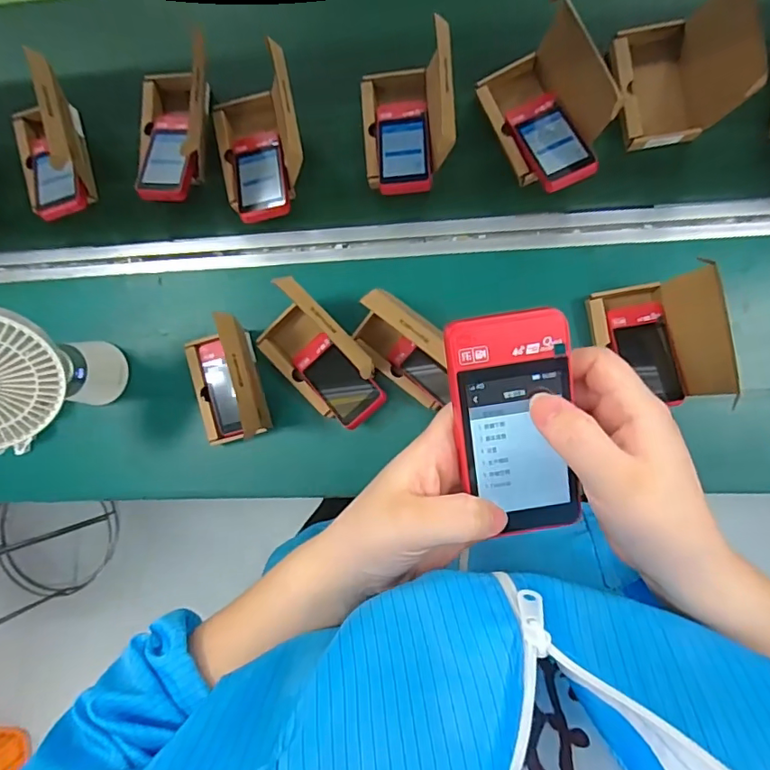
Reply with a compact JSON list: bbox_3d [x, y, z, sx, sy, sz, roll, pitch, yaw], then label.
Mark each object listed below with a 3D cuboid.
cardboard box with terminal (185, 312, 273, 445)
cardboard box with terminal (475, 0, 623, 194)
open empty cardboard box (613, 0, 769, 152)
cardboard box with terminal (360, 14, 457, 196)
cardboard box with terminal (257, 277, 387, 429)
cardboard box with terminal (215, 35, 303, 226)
[{"bbox_3d":[-0.196,0.000,0.631,0.091,0.136,0.137,-14,85,0],"label":"cardboard box with terminal"},{"bbox_3d":[0.195,-0.331,0.619,0.109,0.106,0.187,-23,85,-1],"label":"cardboard box with terminal"},{"bbox_3d":[0.347,-0.385,0.611,0.106,0.114,0.166,-2,85,1],"label":"open empty cardboard box"},{"bbox_3d":[0.025,-0.327,0.631,0.103,0.107,0.169,-3,85,1],"label":"cardboard box with terminal"},{"bbox_3d":[-0.080,-0.030,0.623,0.092,0.136,0.166,-44,86,-3],"label":"cardboard box with terminal"},{"bbox_3d":[-0.160,-0.305,0.656,0.112,0.119,0.183,-11,85,0],"label":"cardboard box with terminal"}]

